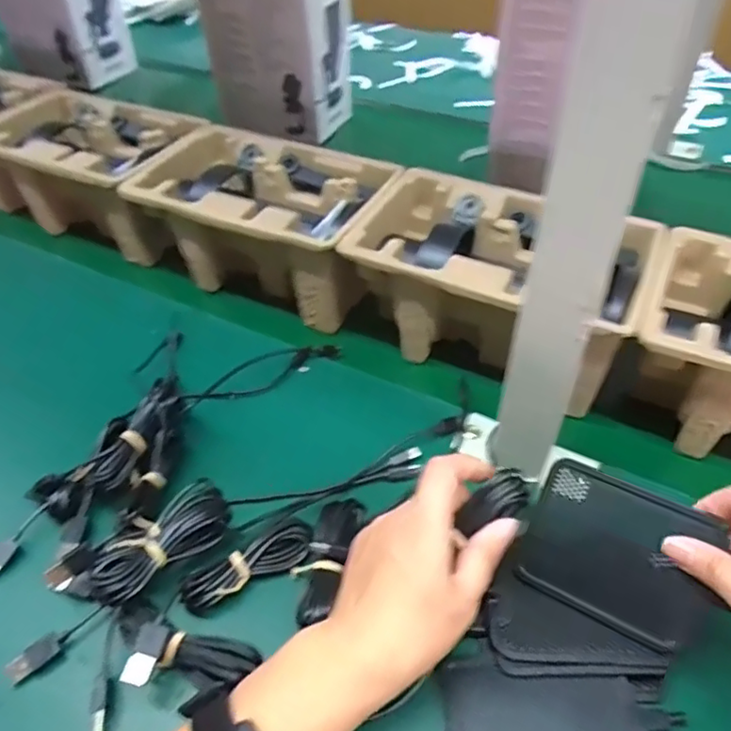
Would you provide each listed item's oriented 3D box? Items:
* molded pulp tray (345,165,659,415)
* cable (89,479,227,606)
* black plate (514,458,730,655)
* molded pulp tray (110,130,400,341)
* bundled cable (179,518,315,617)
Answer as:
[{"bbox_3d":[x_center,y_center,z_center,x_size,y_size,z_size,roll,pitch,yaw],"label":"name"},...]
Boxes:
[{"bbox_3d":[0.106,-0.068,0.507,0.236,0.101,0.143,20,47,21],"label":"molded pulp tray"},{"bbox_3d":[-0.130,0.112,0.390,0.041,0.029,0.096,34,53,31],"label":"cable"},{"bbox_3d":[0.144,0.107,0.348,0.097,0.006,0.079,20,89,28],"label":"black plate"},{"bbox_3d":[-0.110,-0.141,0.591,0.266,0.105,0.151,19,46,20],"label":"molded pulp tray"},{"bbox_3d":[-0.075,0.125,0.388,0.088,0.013,0.029,-25,48,-24],"label":"bundled cable"}]

